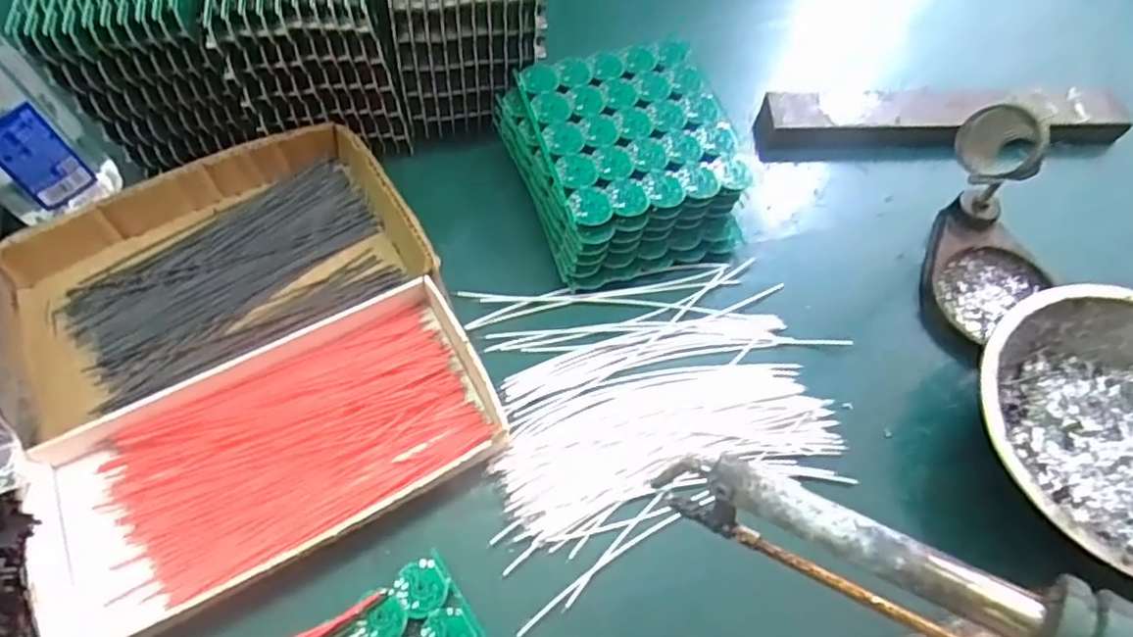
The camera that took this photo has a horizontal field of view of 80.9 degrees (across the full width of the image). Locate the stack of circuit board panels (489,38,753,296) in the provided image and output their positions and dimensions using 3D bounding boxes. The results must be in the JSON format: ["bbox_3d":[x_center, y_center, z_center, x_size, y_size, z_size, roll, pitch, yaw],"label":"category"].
[{"bbox_3d":[0.028,-0.082,0.349,0.107,0.044,0.113,-14,64,-9],"label":"stack of circuit board panels"}]

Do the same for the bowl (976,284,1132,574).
[{"bbox_3d":[0.233,0.050,0.282,0.115,0.036,0.122,2,62,-3],"label":"bowl"}]

